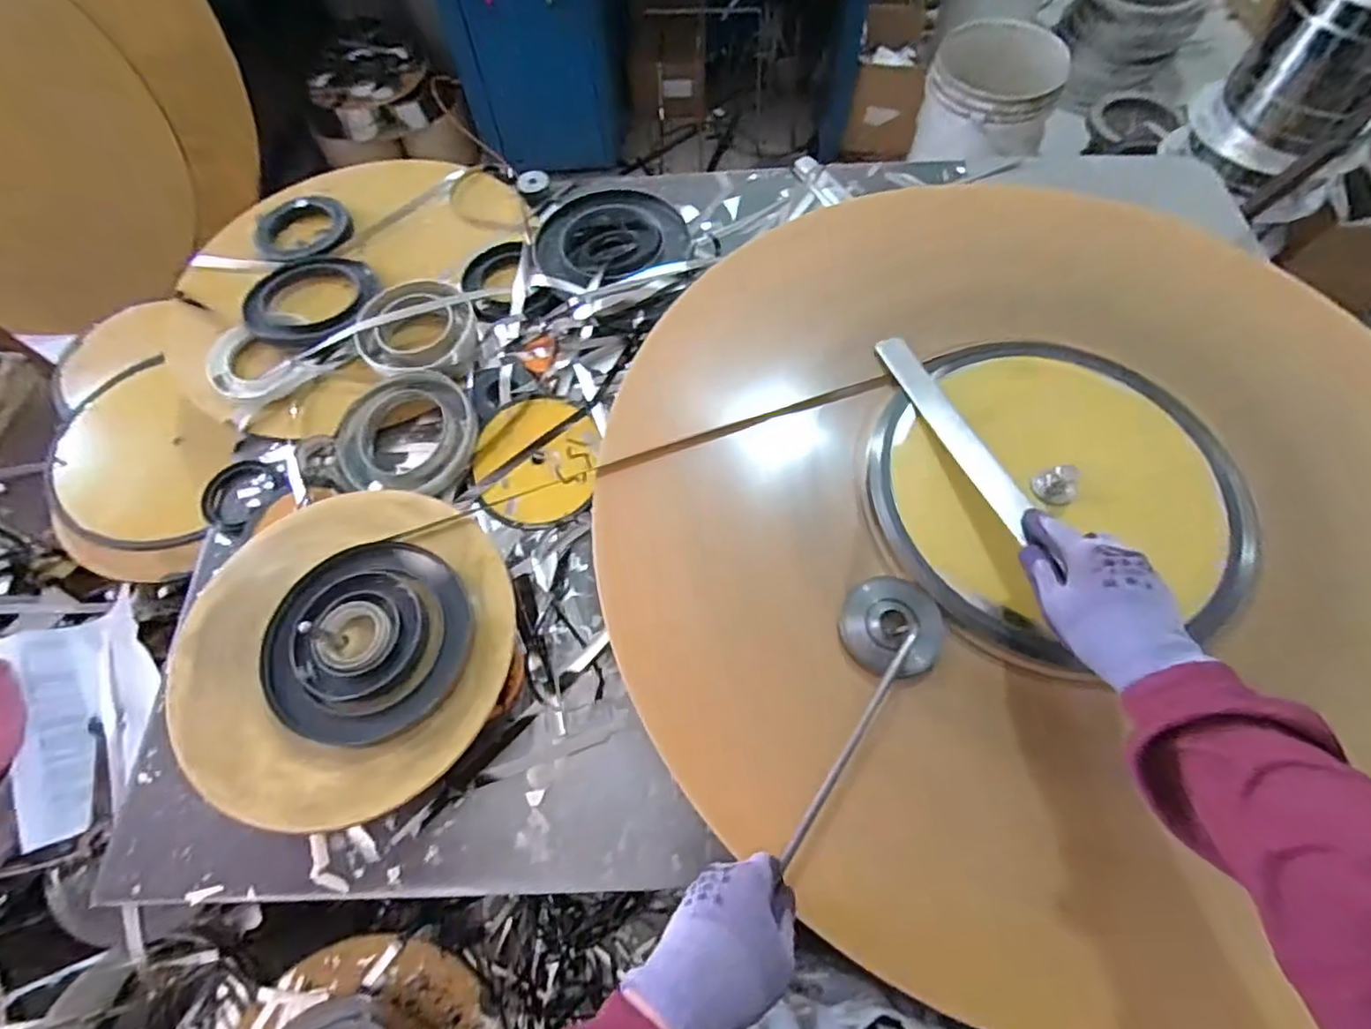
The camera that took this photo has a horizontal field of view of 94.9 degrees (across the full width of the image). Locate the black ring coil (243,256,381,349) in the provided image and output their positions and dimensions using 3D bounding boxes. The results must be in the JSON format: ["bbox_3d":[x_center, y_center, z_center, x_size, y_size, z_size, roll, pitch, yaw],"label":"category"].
[{"bbox_3d":[-0.456,-0.264,0.765,0.141,0.024,0.147,-1,65,2],"label":"black ring coil"}]

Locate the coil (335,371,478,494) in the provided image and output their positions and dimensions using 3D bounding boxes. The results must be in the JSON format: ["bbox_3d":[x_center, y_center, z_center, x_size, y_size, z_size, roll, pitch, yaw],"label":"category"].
[{"bbox_3d":[-0.295,-0.087,0.667,0.150,0.035,0.133,11,66,8],"label":"coil"}]

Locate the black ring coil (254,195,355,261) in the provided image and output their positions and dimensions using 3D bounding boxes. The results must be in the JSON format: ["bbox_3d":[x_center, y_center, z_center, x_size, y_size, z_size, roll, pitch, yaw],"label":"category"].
[{"bbox_3d":[-0.501,-0.368,0.824,0.114,0.029,0.113,-1,65,2],"label":"black ring coil"}]

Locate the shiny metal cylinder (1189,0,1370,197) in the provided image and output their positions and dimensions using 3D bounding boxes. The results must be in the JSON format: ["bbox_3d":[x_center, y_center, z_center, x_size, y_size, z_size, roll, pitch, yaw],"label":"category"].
[{"bbox_3d":[1.074,-0.751,1.075,0.229,0.273,0.243,-38,69,-14],"label":"shiny metal cylinder"}]

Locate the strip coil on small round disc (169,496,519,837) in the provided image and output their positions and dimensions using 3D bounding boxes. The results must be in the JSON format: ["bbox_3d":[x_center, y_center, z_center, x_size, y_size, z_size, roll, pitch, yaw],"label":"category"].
[{"bbox_3d":[-0.293,0.108,0.546,0.274,0.037,0.273,-1,65,2],"label":"strip coil on small round disc"}]

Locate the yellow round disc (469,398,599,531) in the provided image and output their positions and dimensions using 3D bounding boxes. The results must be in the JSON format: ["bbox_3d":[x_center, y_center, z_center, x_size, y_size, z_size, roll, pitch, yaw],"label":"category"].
[{"bbox_3d":[-0.155,-0.057,0.662,0.126,0.014,0.141,5,71,5],"label":"yellow round disc"}]

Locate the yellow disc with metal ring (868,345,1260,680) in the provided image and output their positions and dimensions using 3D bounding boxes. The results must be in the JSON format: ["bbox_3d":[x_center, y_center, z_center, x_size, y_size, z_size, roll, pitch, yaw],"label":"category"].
[{"bbox_3d":[0.331,-0.022,0.560,0.324,0.059,0.319,30,70,15],"label":"yellow disc with metal ring"}]

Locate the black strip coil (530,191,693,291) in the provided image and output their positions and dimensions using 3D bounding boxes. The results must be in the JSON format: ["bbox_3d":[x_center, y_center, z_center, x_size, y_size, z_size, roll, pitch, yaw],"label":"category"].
[{"bbox_3d":[-0.095,-0.347,0.774,0.180,0.024,0.155,-27,67,-10],"label":"black strip coil"}]

